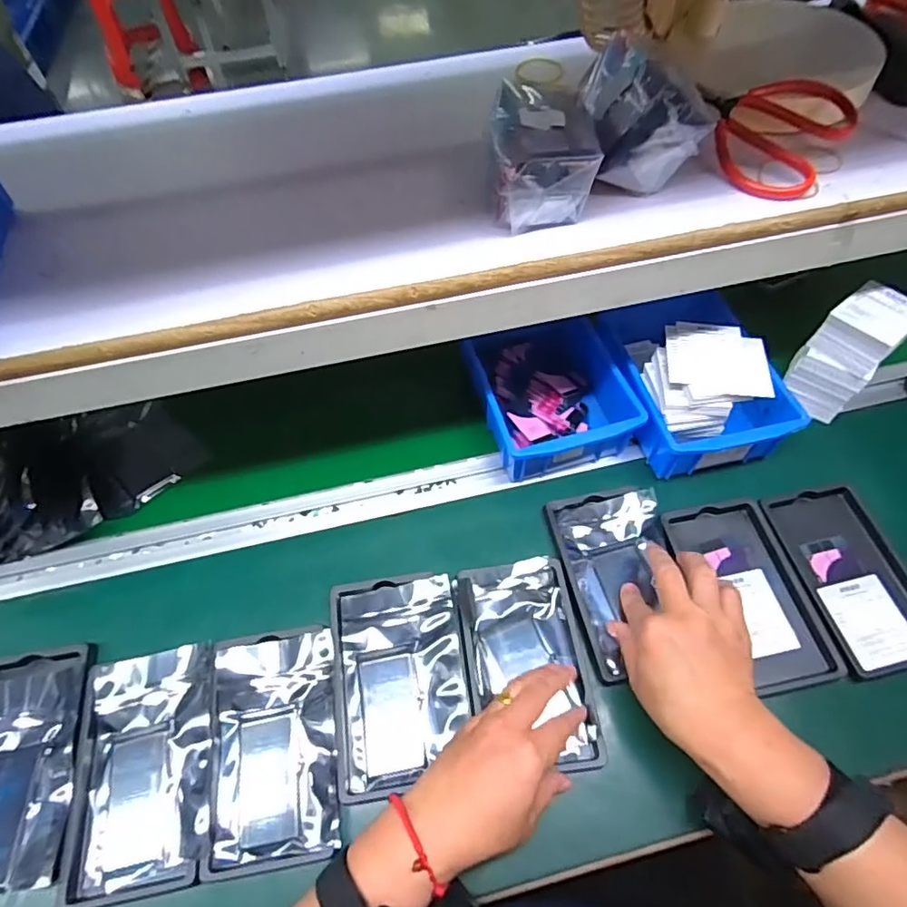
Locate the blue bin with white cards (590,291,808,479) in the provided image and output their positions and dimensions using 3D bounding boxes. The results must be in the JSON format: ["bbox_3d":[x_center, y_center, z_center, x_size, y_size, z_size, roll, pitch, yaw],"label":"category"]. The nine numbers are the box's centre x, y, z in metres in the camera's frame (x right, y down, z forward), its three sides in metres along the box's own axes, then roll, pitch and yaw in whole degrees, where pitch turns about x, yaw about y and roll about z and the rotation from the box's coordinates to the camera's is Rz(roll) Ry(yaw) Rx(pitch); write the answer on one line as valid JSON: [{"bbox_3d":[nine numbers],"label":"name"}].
[{"bbox_3d":[0.229,-0.087,0.539,0.139,0.096,0.200,-12,58,-5],"label":"blue bin with white cards"}]

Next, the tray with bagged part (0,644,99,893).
[{"bbox_3d":[-0.328,0.234,0.414,0.100,0.019,0.157,-7,57,-2],"label":"tray with bagged part"}]

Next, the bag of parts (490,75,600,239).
[{"bbox_3d":[0.060,-0.194,0.371,0.068,0.054,0.078,-1,57,2],"label":"bag of parts"}]

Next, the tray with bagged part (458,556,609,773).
[{"bbox_3d":[0.059,0.165,0.440,0.093,0.022,0.157,-9,58,-3],"label":"tray with bagged part"}]

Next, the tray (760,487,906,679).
[{"bbox_3d":[0.347,0.103,0.474,0.095,0.018,0.155,-9,58,-4],"label":"tray"}]

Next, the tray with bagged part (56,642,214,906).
[{"bbox_3d":[-0.230,0.230,0.408,0.097,0.028,0.160,-10,58,-4],"label":"tray with bagged part"}]

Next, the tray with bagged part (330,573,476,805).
[{"bbox_3d":[-0.041,0.173,0.435,0.104,0.019,0.159,-8,57,-3],"label":"tray with bagged part"}]

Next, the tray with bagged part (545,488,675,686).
[{"bbox_3d":[0.144,0.104,0.469,0.093,0.023,0.156,-9,58,-4],"label":"tray with bagged part"}]

